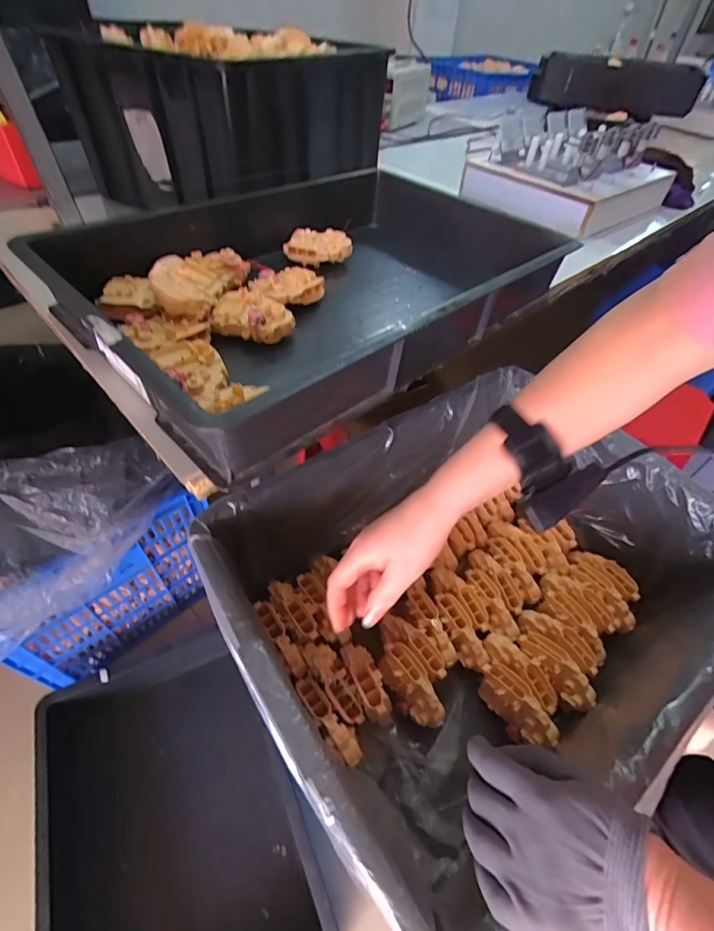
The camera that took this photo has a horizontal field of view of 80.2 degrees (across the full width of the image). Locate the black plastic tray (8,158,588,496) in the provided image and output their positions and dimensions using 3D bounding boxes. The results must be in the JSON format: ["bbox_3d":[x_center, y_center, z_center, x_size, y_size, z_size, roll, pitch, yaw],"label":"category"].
[{"bbox_3d":[-0.063,-0.279,0.604,0.621,0.104,0.484,-35,60,-30],"label":"black plastic tray"}]

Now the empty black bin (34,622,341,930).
[{"bbox_3d":[-0.336,0.641,0.767,0.414,0.149,0.588,-20,54,-21],"label":"empty black bin"}]

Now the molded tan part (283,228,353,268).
[{"bbox_3d":[-0.064,-0.362,0.704,0.101,0.038,0.060,-22,54,-22],"label":"molded tan part"}]

